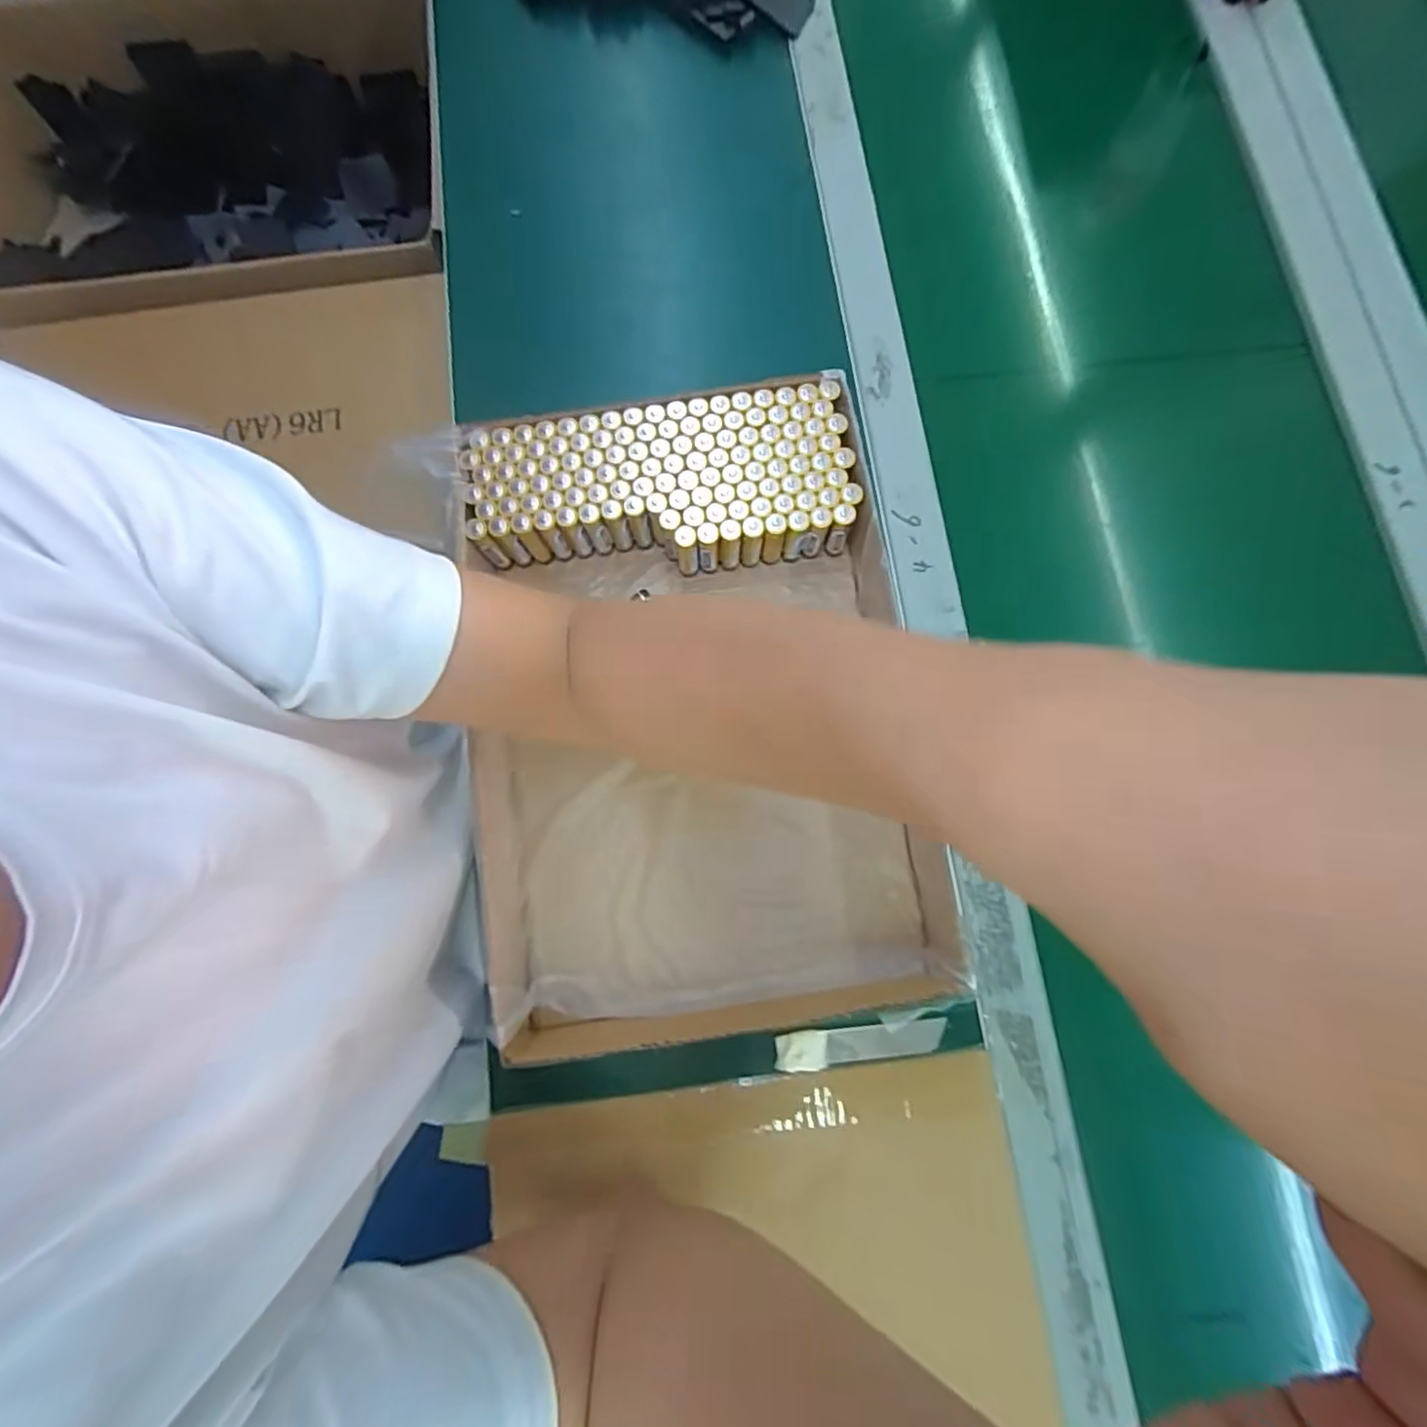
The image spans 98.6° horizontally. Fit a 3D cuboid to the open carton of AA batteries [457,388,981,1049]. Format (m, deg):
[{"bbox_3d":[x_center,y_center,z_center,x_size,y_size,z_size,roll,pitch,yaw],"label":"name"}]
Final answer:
[{"bbox_3d":[-0.012,-0.004,0.383,0.254,0.064,0.383,-8,77,0],"label":"open carton of AA batteries"}]

